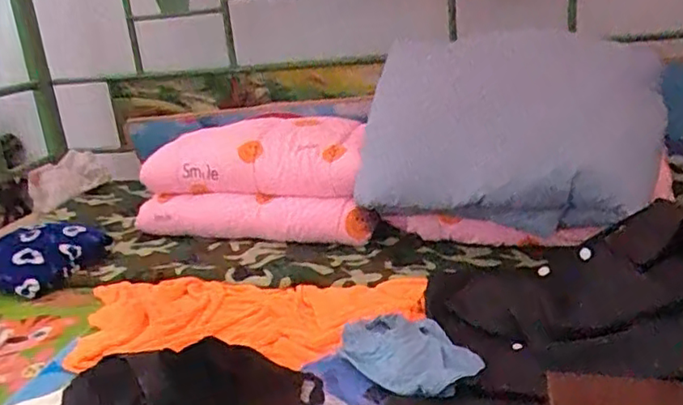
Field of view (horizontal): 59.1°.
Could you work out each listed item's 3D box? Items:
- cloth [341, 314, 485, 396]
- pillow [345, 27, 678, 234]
[{"bbox_3d":[0.108,0.260,1.041,0.191,0.037,0.250,-11,19,-15],"label":"cloth"},{"bbox_3d":[0.367,-0.174,1.451,0.692,0.450,0.129,7,-16,23],"label":"pillow"}]

